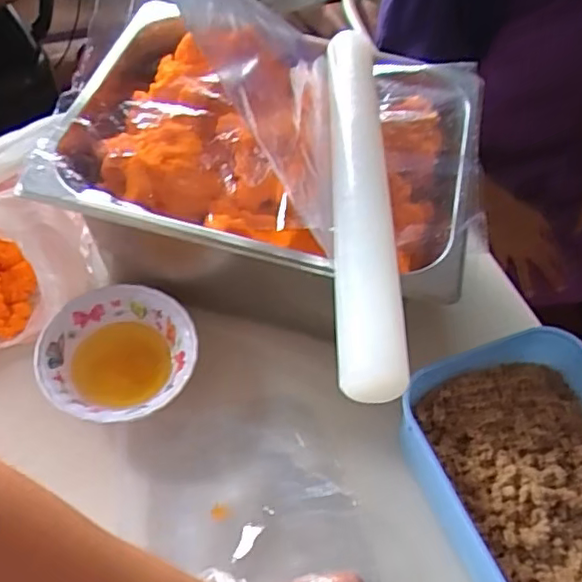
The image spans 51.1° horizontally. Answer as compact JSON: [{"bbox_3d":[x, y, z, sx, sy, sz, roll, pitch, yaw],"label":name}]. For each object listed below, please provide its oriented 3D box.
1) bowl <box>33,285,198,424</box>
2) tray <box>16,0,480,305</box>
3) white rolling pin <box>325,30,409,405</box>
[{"bbox_3d":[-0.138,0.059,0.499,0.121,0.047,0.113,3,53,-4],"label":"bowl"},{"bbox_3d":[-0.014,-0.131,0.482,0.323,0.070,0.243,14,53,5],"label":"tray"},{"bbox_3d":[0.049,-0.084,0.436,0.041,0.034,0.340,4,53,-2],"label":"white rolling pin"}]

